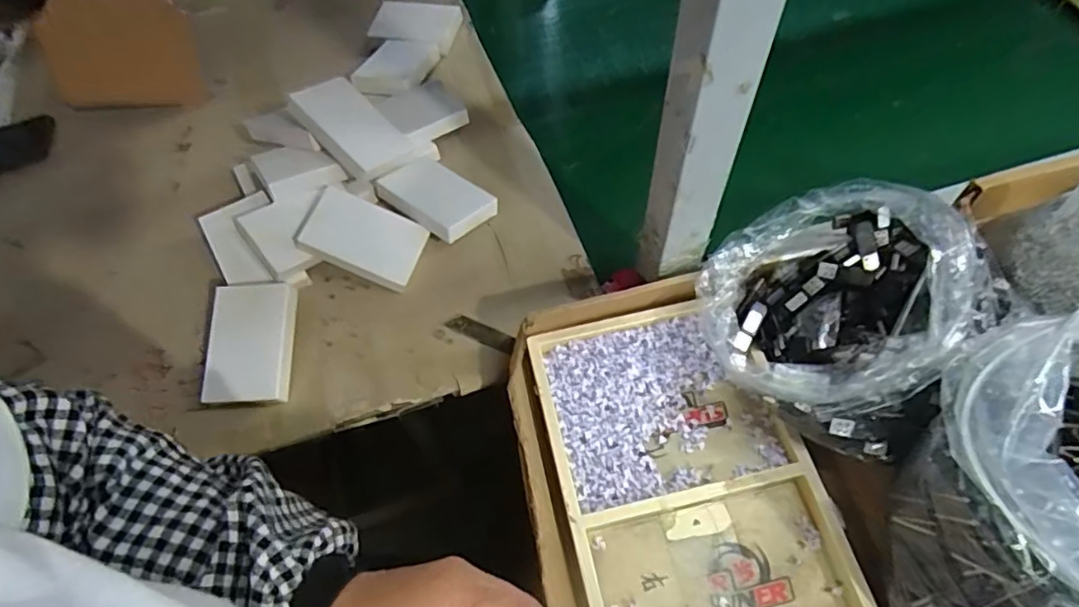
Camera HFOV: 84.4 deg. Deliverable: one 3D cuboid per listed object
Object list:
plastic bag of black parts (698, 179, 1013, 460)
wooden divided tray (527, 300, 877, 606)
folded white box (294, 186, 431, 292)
[{"bbox_3d":[0.244,-0.002,0.484,0.197,0.134,0.194,40,70,22],"label":"plastic bag of black parts"},{"bbox_3d":[0.120,0.156,0.472,0.187,0.034,0.322,-14,61,-4],"label":"wooden divided tray"},{"bbox_3d":[-0.176,-0.064,0.591,0.115,0.020,0.069,24,71,-8],"label":"folded white box"}]

